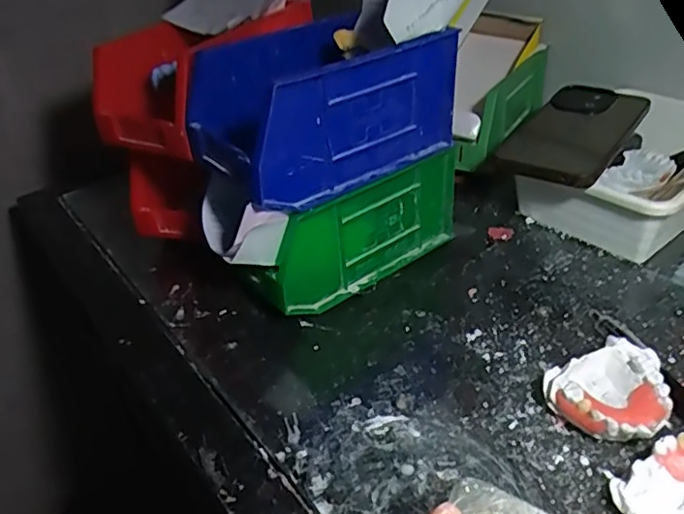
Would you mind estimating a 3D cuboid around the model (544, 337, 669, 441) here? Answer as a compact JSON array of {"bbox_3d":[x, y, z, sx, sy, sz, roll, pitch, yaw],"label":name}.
[{"bbox_3d":[0.148,0.076,0.338,0.061,0.025,0.061,6,37,18],"label":"model"}]

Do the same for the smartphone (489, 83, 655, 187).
[{"bbox_3d":[0.193,-0.105,0.493,0.081,0.014,0.163,19,43,32],"label":"smartphone"}]

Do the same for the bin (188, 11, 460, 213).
[{"bbox_3d":[-0.013,-0.104,0.416,0.165,0.085,0.097,-27,40,-26],"label":"bin"}]

